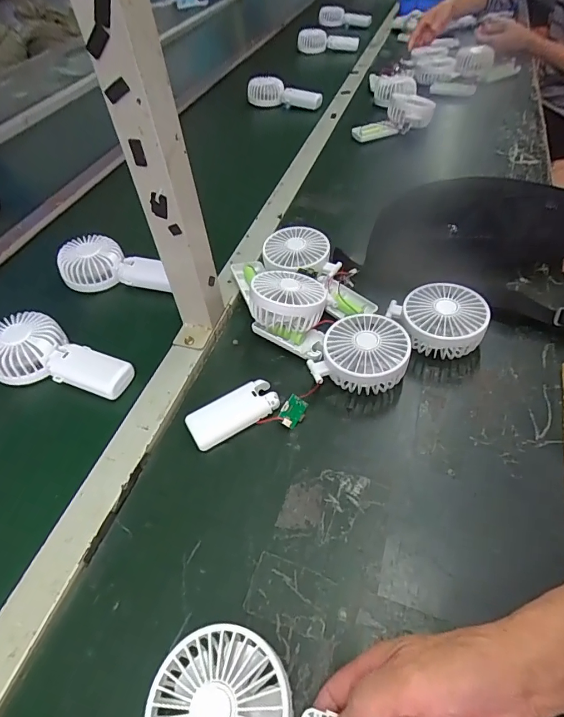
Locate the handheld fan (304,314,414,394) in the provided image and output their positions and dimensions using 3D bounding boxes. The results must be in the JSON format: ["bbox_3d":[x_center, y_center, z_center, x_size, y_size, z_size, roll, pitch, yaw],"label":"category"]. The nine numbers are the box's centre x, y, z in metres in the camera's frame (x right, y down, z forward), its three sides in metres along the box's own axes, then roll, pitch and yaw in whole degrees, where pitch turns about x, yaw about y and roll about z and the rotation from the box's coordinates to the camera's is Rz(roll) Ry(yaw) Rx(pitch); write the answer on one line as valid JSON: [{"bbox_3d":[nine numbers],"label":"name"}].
[{"bbox_3d":[0.085,-0.002,0.453,0.094,0.047,0.089,18,53,19],"label":"handheld fan"}]

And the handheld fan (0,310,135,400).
[{"bbox_3d":[-0.256,-0.002,0.484,0.173,0.037,0.083,15,53,17],"label":"handheld fan"}]

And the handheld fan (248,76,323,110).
[{"bbox_3d":[0.001,-0.641,1.037,0.195,0.070,0.044,16,53,18],"label":"handheld fan"}]

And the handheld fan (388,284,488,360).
[{"bbox_3d":[0.173,-0.039,0.470,0.087,0.047,0.083,-10,49,-4],"label":"handheld fan"}]

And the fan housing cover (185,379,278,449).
[{"bbox_3d":[-0.051,0.054,0.441,0.093,0.018,0.044,-22,51,-14],"label":"fan housing cover"}]

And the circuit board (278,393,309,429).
[{"bbox_3d":[0.012,0.054,0.429,0.025,0.006,0.031,31,82,-13],"label":"circuit board"}]

